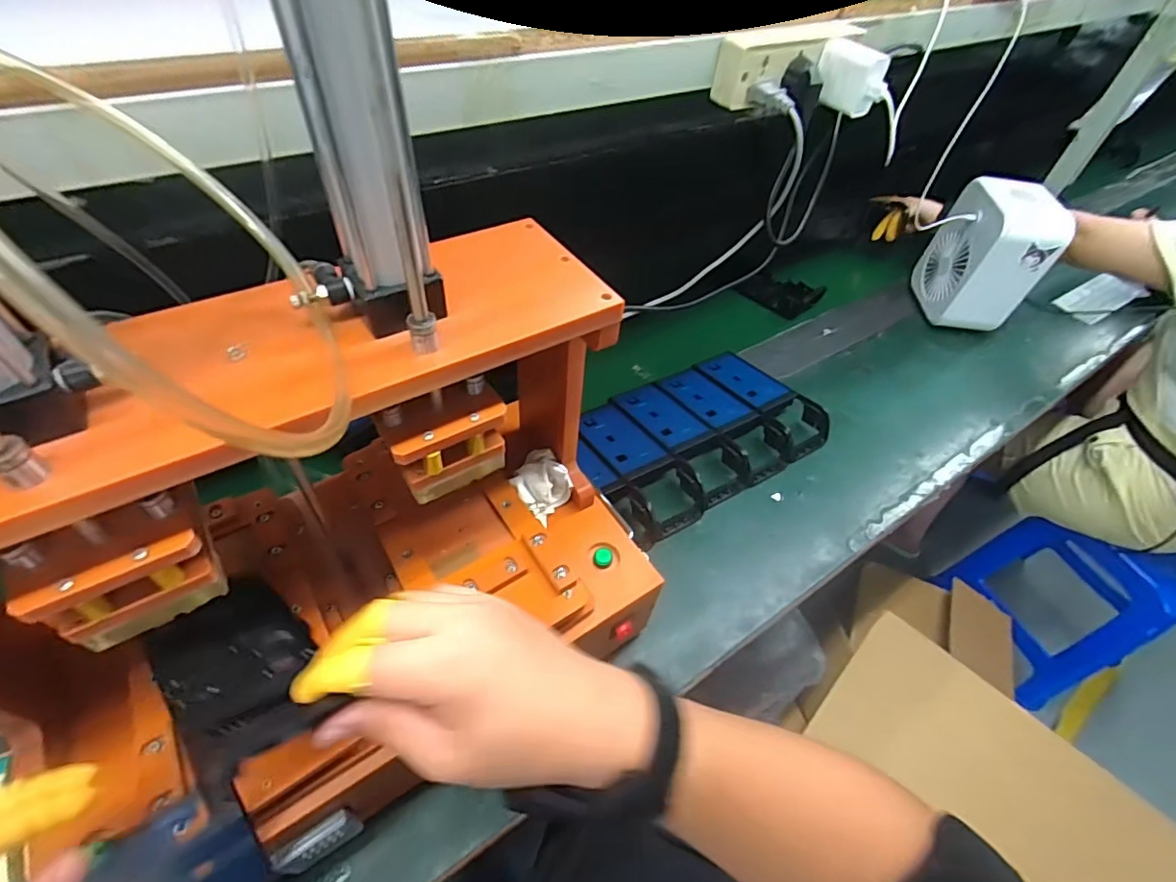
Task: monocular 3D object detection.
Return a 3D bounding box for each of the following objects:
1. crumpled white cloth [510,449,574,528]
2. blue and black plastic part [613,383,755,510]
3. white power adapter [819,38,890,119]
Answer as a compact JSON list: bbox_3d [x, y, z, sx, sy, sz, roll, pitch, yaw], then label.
[{"bbox_3d":[-0.046,0.043,0.513,0.053,0.036,0.050,33,55,22],"label":"crumpled white cloth"},{"bbox_3d":[0.120,-0.006,0.735,0.092,0.046,0.214,-24,55,-23],"label":"blue and black plastic part"},{"bbox_3d":[0.252,-0.349,0.520,0.023,0.052,0.062,-23,55,-22],"label":"white power adapter"}]

